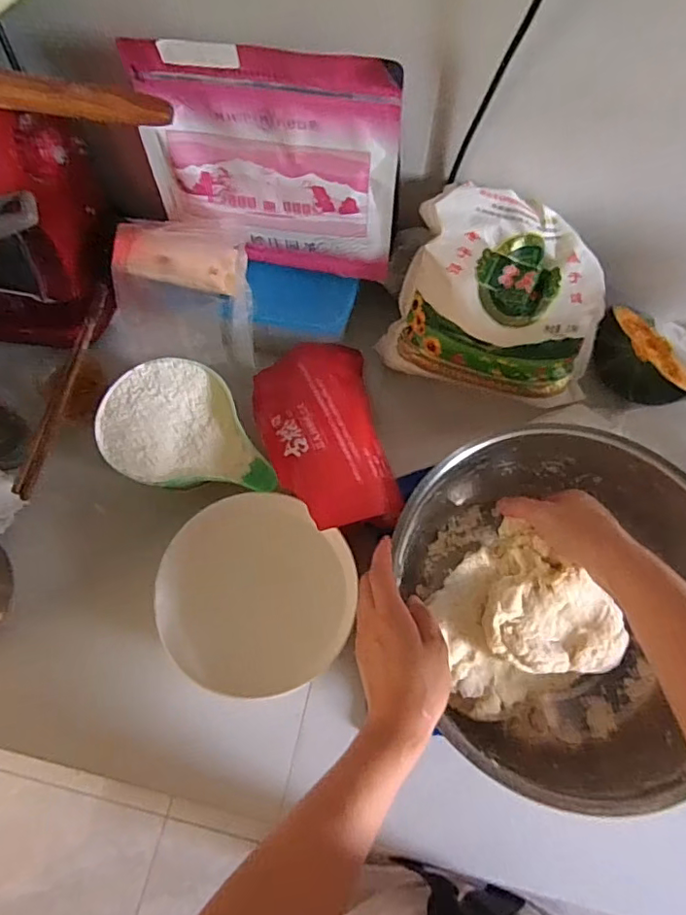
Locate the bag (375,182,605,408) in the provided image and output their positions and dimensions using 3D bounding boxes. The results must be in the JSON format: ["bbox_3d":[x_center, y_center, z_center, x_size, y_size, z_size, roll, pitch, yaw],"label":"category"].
[{"bbox_3d":[0.161,-0.154,0.561,0.213,0.141,0.145,17,67,6],"label":"bag"}]

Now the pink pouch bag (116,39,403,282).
[{"bbox_3d":[-0.069,-0.268,0.517,0.237,0.190,0.023,9,50,5],"label":"pink pouch bag"}]

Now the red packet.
[{"bbox_3d":[-0.018,-0.027,0.529,0.123,0.069,0.214,-10,67,-6],"label":"red packet"}]

